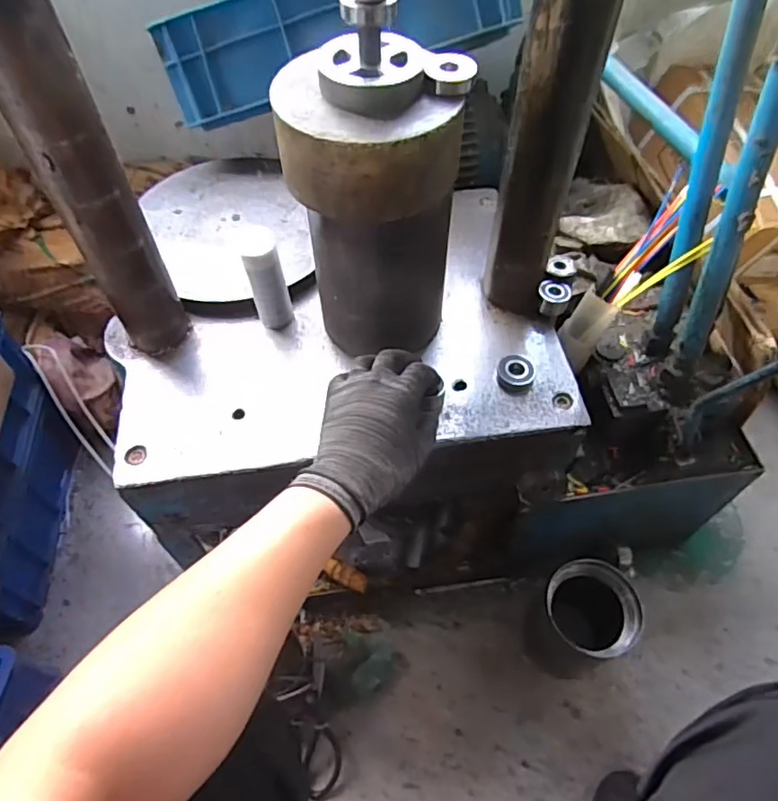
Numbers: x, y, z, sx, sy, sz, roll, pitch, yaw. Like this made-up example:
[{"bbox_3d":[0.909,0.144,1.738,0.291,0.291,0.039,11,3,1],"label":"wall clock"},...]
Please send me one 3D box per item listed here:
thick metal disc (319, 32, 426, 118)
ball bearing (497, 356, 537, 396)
[{"bbox_3d":[-0.014,-0.244,0.429,0.075,0.026,0.067,14,57,10],"label":"thick metal disc"},{"bbox_3d":[0.132,-0.027,0.595,0.041,0.015,0.040,0,55,0],"label":"ball bearing"}]

